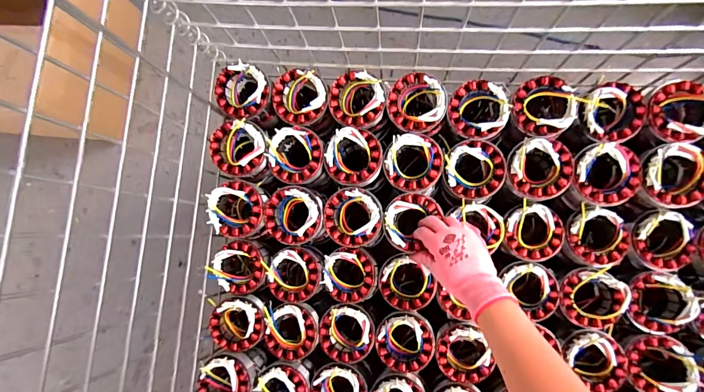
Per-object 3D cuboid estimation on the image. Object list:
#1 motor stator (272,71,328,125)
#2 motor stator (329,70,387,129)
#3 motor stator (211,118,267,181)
[{"bbox_3d":[-0.079,-0.153,0.566,0.083,0.051,0.081,-1,83,6],"label":"motor stator"},{"bbox_3d":[0.007,-0.148,0.558,0.079,0.055,0.082,-1,83,6],"label":"motor stator"},{"bbox_3d":[-0.170,-0.071,0.565,0.087,0.063,0.083,-1,83,6],"label":"motor stator"}]

